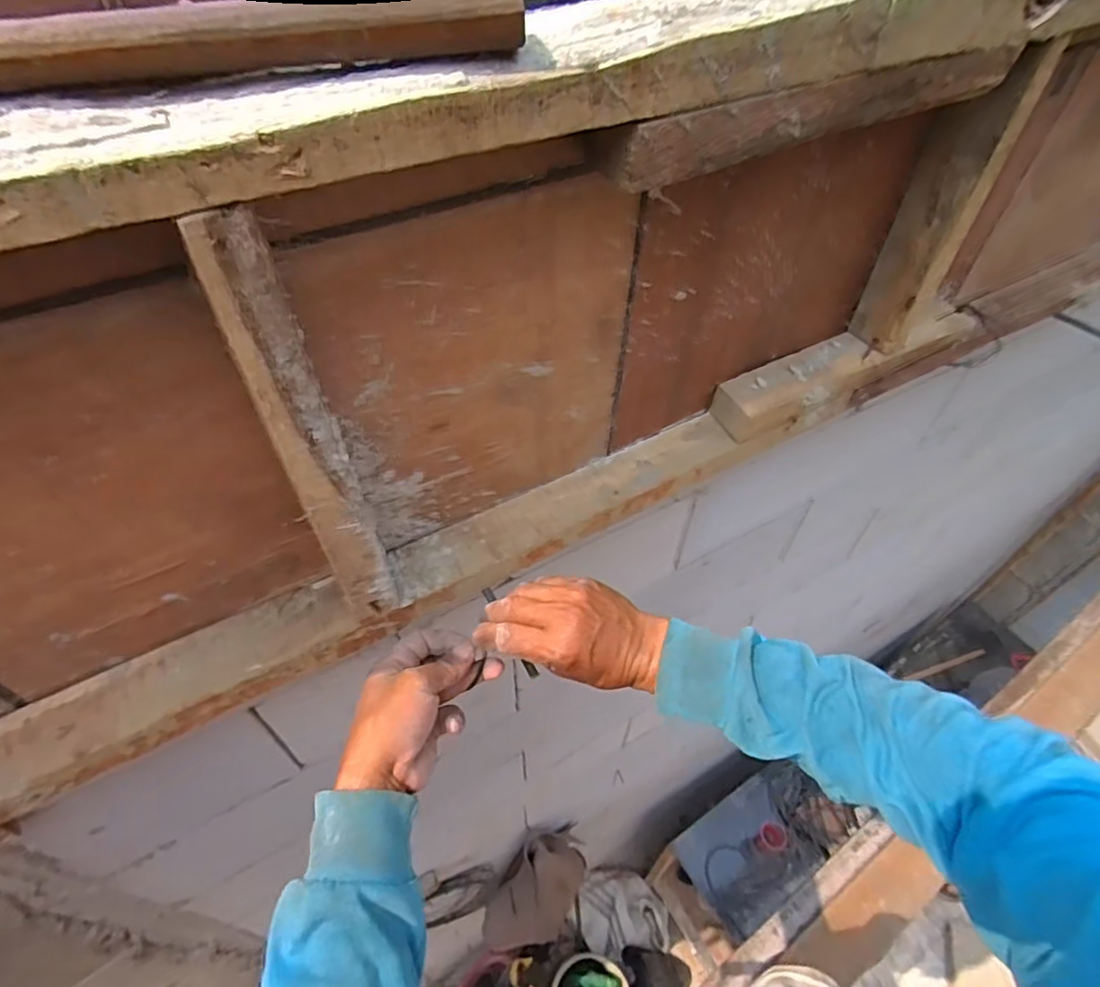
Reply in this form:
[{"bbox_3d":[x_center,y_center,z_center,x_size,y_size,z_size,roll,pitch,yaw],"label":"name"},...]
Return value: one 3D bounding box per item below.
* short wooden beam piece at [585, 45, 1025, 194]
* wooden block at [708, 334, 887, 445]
[{"bbox_3d":[0.177,-0.257,0.404,0.347,0.034,0.046,-23,53,-19],"label":"short wooden beam piece"},{"bbox_3d":[0.269,-0.120,0.670,0.198,0.040,0.054,-23,53,-20],"label":"wooden block"}]

